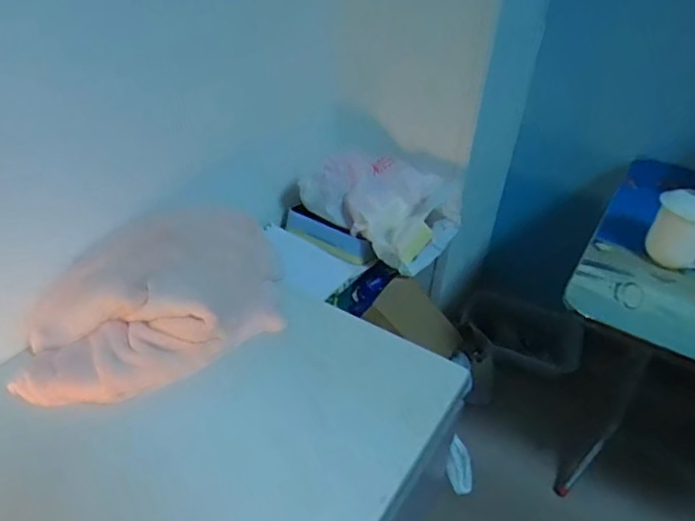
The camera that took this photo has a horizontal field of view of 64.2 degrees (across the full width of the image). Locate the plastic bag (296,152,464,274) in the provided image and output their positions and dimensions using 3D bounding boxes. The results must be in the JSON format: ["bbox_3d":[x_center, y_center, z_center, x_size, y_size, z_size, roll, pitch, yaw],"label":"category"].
[{"bbox_3d":[0.067,-0.097,1.046,0.235,0.185,0.180,26,41,26],"label":"plastic bag"}]

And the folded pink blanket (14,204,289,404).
[{"bbox_3d":[-0.241,0.047,0.725,0.349,0.105,0.189,-24,45,-34],"label":"folded pink blanket"}]

